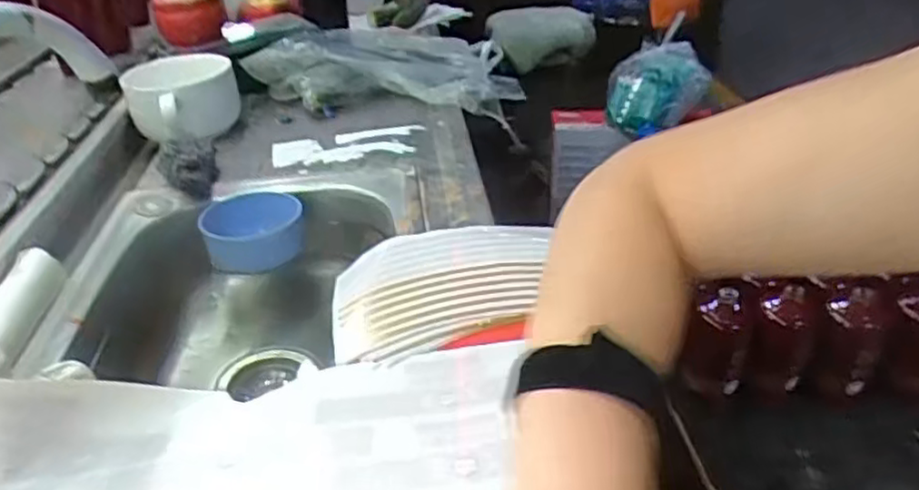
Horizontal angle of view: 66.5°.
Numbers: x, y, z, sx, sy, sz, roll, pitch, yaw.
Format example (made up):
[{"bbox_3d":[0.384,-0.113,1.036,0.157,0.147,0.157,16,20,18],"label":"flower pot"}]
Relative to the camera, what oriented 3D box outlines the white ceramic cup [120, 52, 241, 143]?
[{"bbox_3d":[-0.357,-0.179,0.920,0.143,0.083,0.168,-13,35,-20],"label":"white ceramic cup"}]

